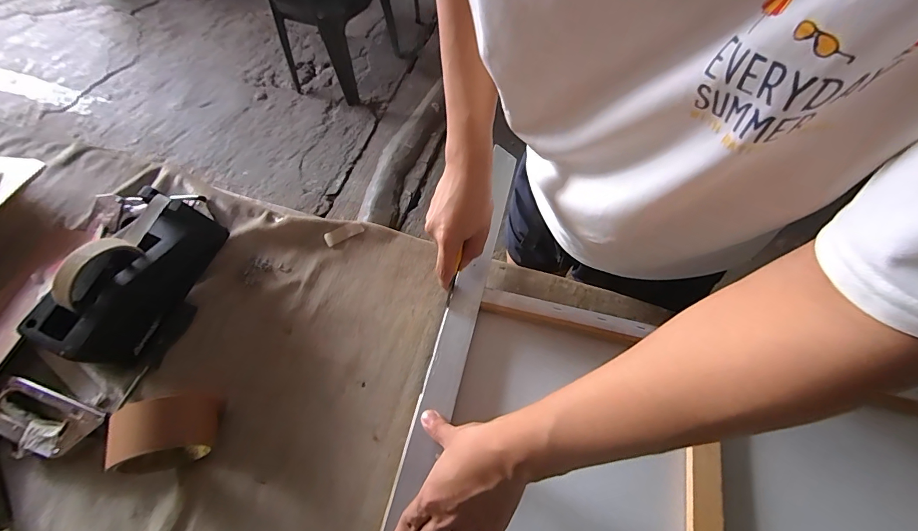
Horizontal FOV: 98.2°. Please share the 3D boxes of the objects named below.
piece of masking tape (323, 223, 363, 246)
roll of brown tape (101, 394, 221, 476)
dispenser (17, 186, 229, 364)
[{"bbox_3d":[-0.162,-0.045,0.559,0.054,0.004,0.020,-23,93,-4],"label":"piece of masking tape"},{"bbox_3d":[-0.292,0.169,0.402,0.083,0.083,0.056,-12,63,-5],"label":"roll of brown tape"},{"bbox_3d":[-0.376,0.012,0.468,0.073,0.123,0.207,23,66,13],"label":"dispenser"}]

